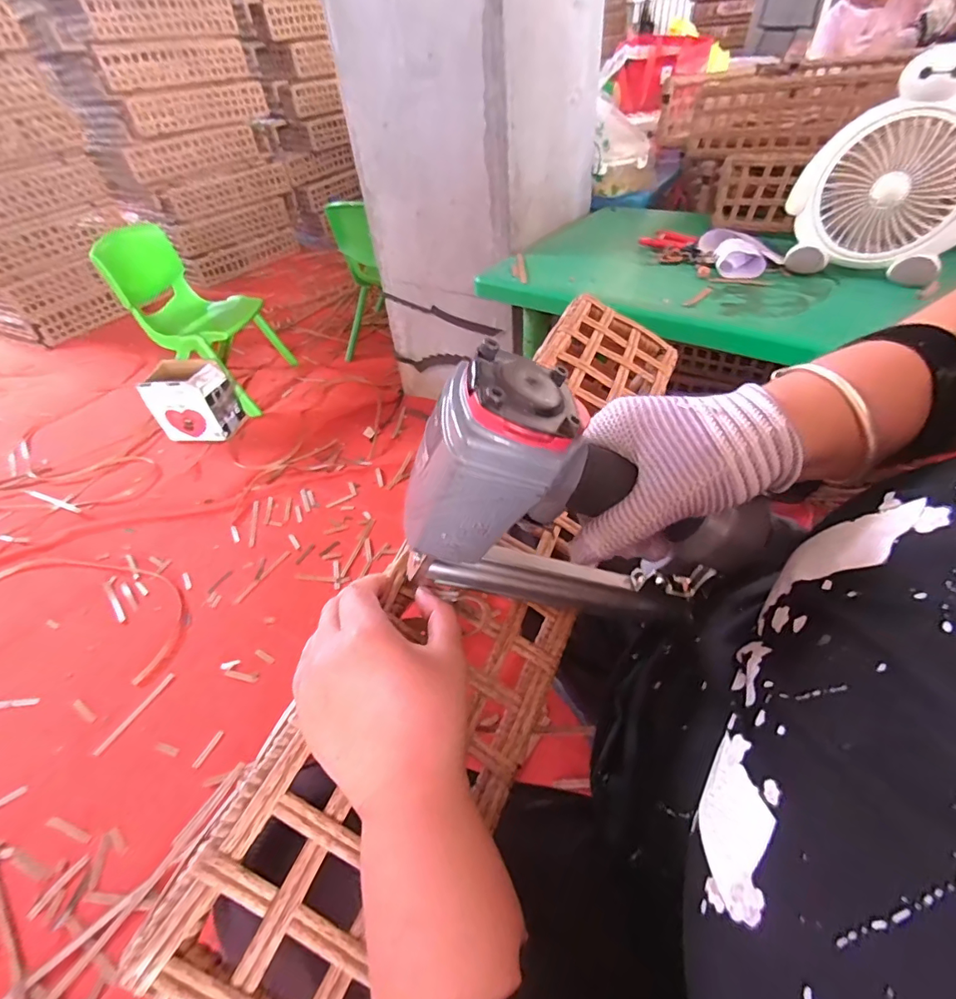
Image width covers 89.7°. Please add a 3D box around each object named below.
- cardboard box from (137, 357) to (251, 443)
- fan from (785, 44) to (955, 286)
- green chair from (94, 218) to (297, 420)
[{"bbox_3d":[-0.915,-0.324,1.559,0.199,0.231,0.152,0,46,5],"label":"cardboard box"},{"bbox_3d":[0.634,-0.491,0.725,0.255,0.266,0.103,23,51,27],"label":"fan"},{"bbox_3d":[-0.907,-0.626,1.615,0.335,0.501,0.374,6,45,13],"label":"green chair"}]

